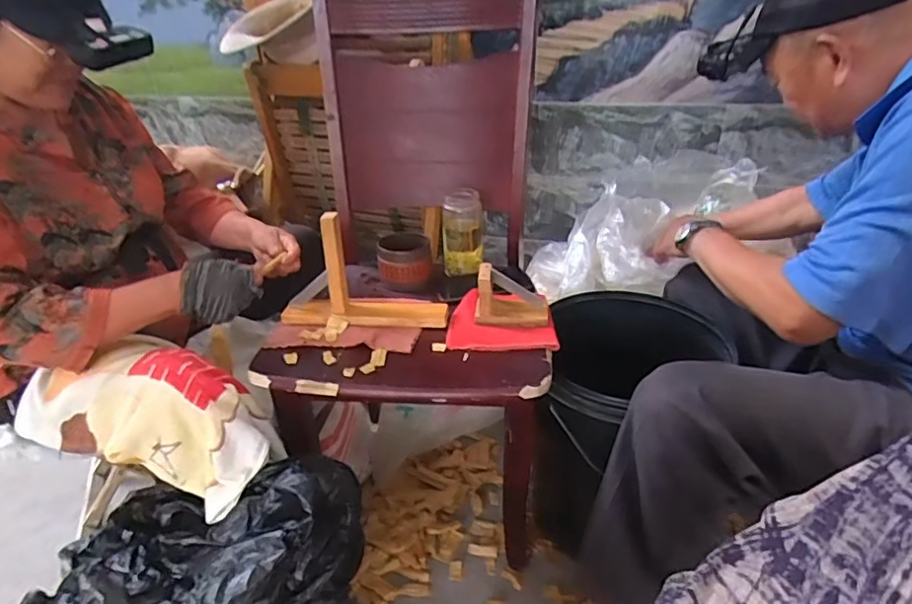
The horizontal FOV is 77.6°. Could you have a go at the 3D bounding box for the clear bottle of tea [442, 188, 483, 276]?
[{"bbox_3d":[0.012,-0.128,1.033,0.073,0.142,0.060,-3,29,-1],"label":"clear bottle of tea"}]

